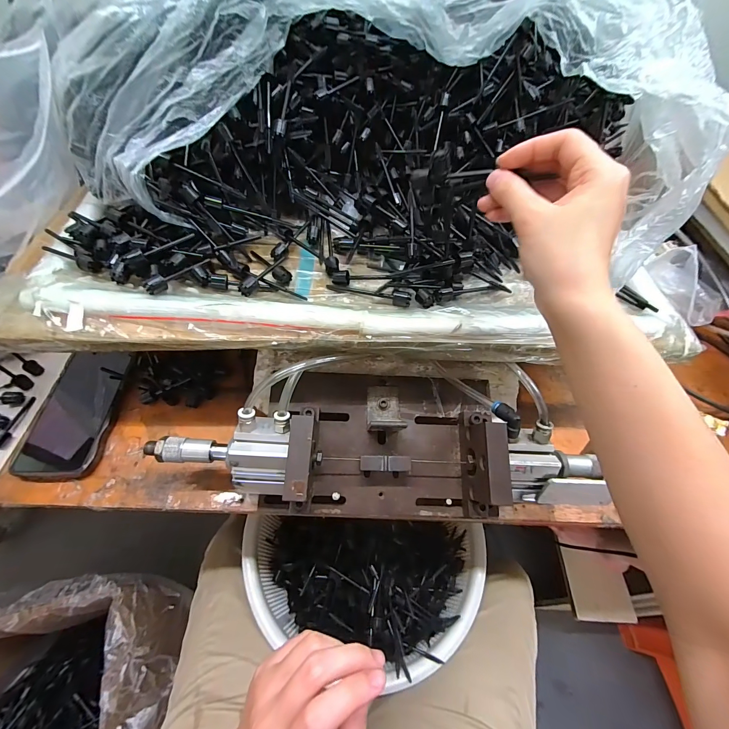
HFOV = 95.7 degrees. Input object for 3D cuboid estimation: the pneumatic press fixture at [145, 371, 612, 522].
[{"bbox_3d":[0.014,0.076,0.344,0.416,0.107,0.138,3,56,-3],"label":"pneumatic press fixture"}]

